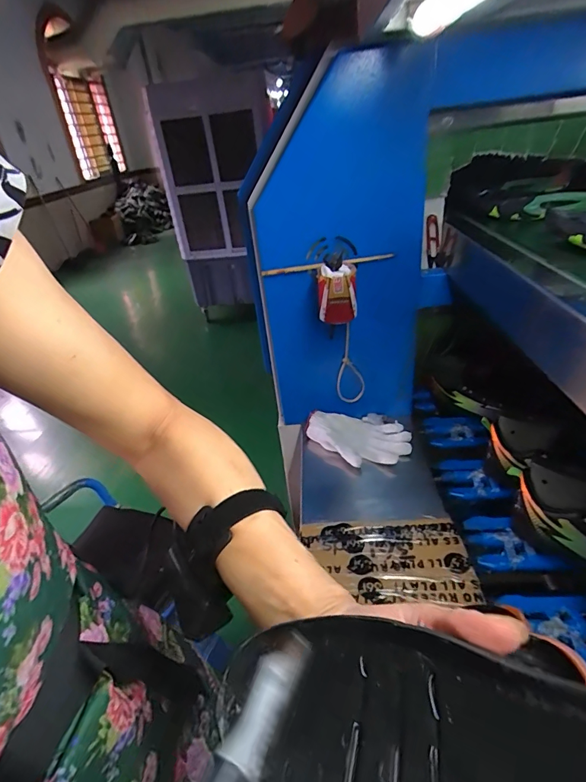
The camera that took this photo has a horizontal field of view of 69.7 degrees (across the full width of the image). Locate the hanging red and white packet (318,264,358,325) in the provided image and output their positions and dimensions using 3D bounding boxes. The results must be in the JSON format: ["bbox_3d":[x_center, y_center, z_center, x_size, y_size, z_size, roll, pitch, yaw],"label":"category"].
[{"bbox_3d":[0.076,-0.164,0.715,0.064,0.085,0.055,-2,33,8],"label":"hanging red and white packet"}]

